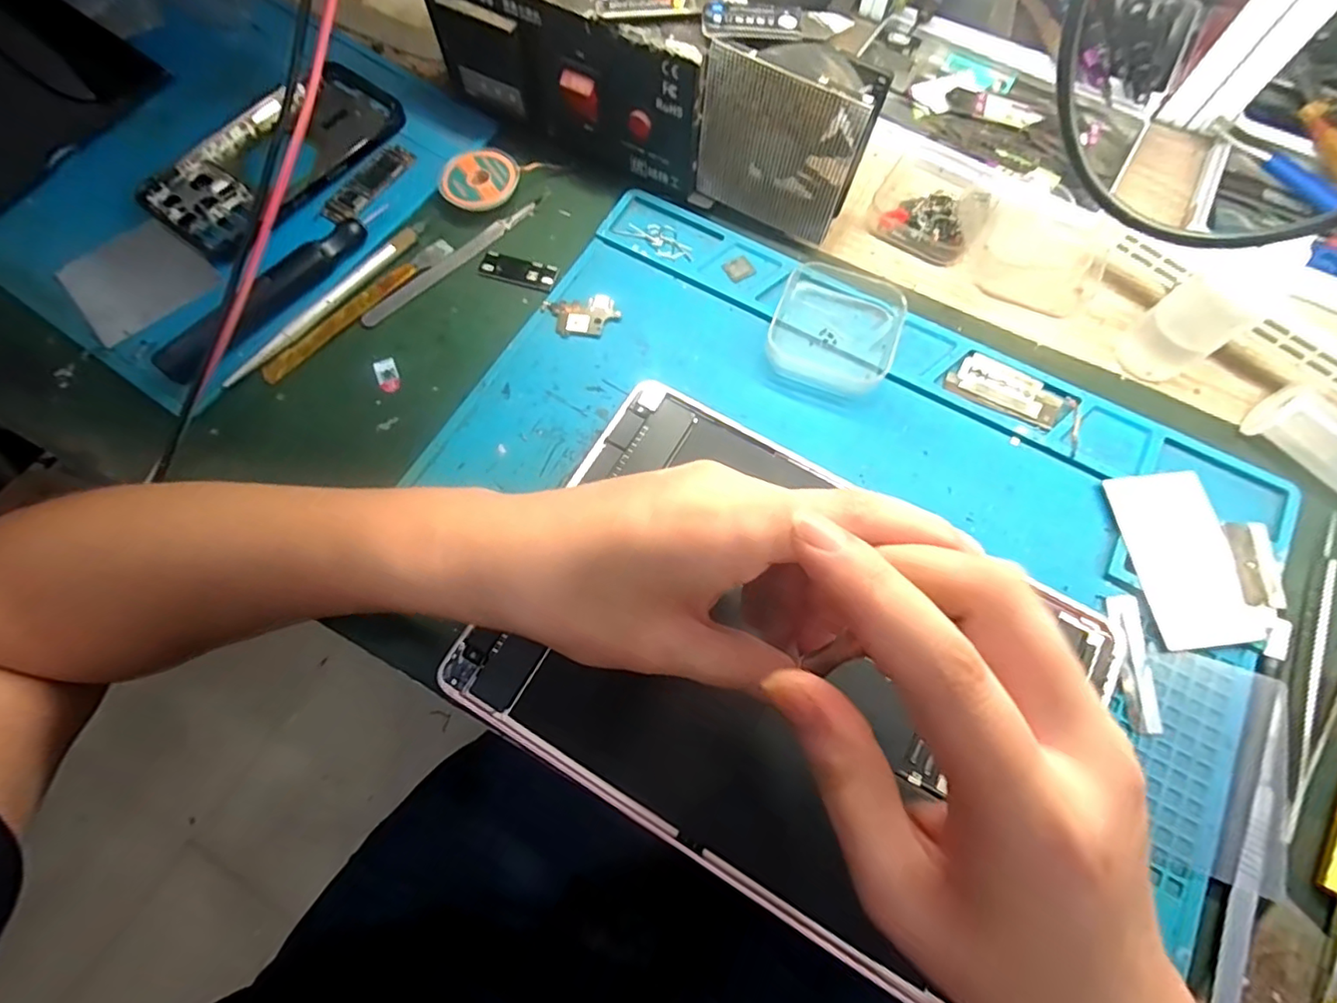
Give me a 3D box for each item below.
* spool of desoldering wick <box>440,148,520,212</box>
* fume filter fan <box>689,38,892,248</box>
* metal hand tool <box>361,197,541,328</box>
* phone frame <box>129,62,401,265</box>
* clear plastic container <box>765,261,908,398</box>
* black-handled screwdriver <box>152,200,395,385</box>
[{"bbox_3d":[-0.110,-0.187,0.339,0.044,0.012,0.037,-36,74,-11],"label":"spool of desoldering wick"},{"bbox_3d":[0.057,-0.182,0.297,0.082,0.085,0.025,22,72,8],"label":"fume filter fan"},{"bbox_3d":[-0.122,-0.138,0.329,0.013,0.004,0.120,43,76,13],"label":"metal hand tool"},{"bbox_3d":[-0.231,-0.206,0.344,0.078,0.012,0.147,38,75,12],"label":"phone frame"},{"bbox_3d":[0.087,-0.090,0.303,0.063,0.019,0.063,20,72,7],"label":"clear plastic container"},{"bbox_3d":[-0.204,-0.112,0.306,0.017,0.018,0.136,39,75,12],"label":"black-handled screwdriver"}]

